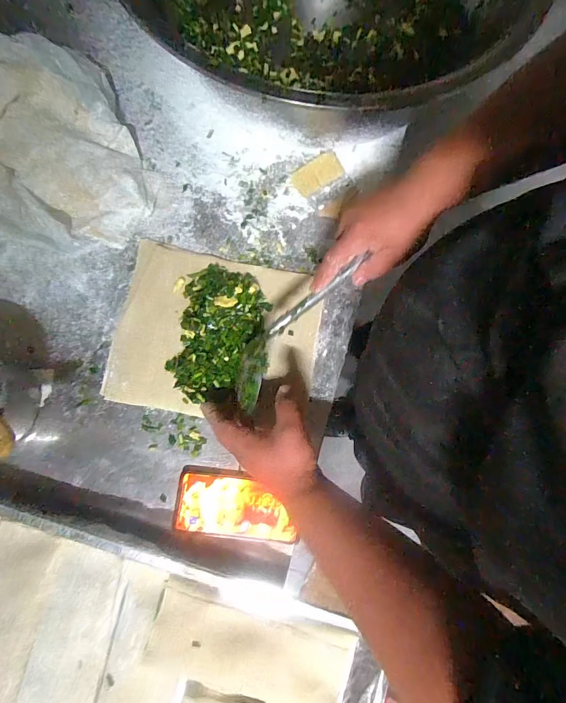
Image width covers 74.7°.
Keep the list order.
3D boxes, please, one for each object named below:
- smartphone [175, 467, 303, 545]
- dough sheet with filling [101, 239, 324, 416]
[{"bbox_3d":[-0.058,0.195,0.474,0.153,0.012,0.077,9,79,-1],"label":"smartphone"},{"bbox_3d":[-0.090,-0.026,0.505,0.269,0.031,0.221,10,79,1],"label":"dough sheet with filling"}]

